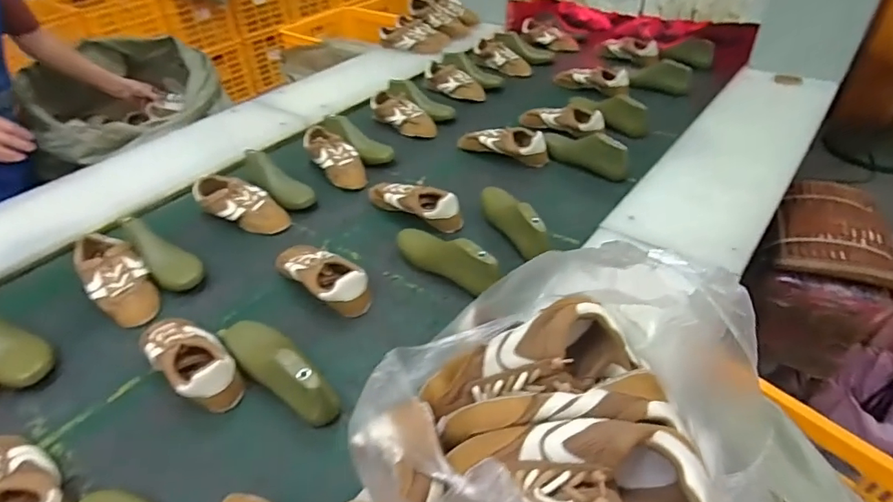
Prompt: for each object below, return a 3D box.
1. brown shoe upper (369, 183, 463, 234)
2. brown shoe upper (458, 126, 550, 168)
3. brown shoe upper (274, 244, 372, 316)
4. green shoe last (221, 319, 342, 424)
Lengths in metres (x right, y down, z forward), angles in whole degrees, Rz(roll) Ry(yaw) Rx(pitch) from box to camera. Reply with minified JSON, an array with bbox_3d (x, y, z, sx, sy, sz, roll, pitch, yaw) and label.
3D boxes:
[{"bbox_3d":[-0.075,-0.105,1.065,0.237,0.062,0.074,26,49,28],"label":"brown shoe upper"},{"bbox_3d":[0.132,-0.265,1.240,0.239,0.065,0.070,20,46,23],"label":"brown shoe upper"},{"bbox_3d":[-0.226,0.041,0.912,0.229,0.073,0.088,30,51,31],"label":"brown shoe upper"},{"bbox_3d":[-0.255,0.159,0.747,0.073,0.090,0.275,-31,49,-29],"label":"green shoe last"}]

